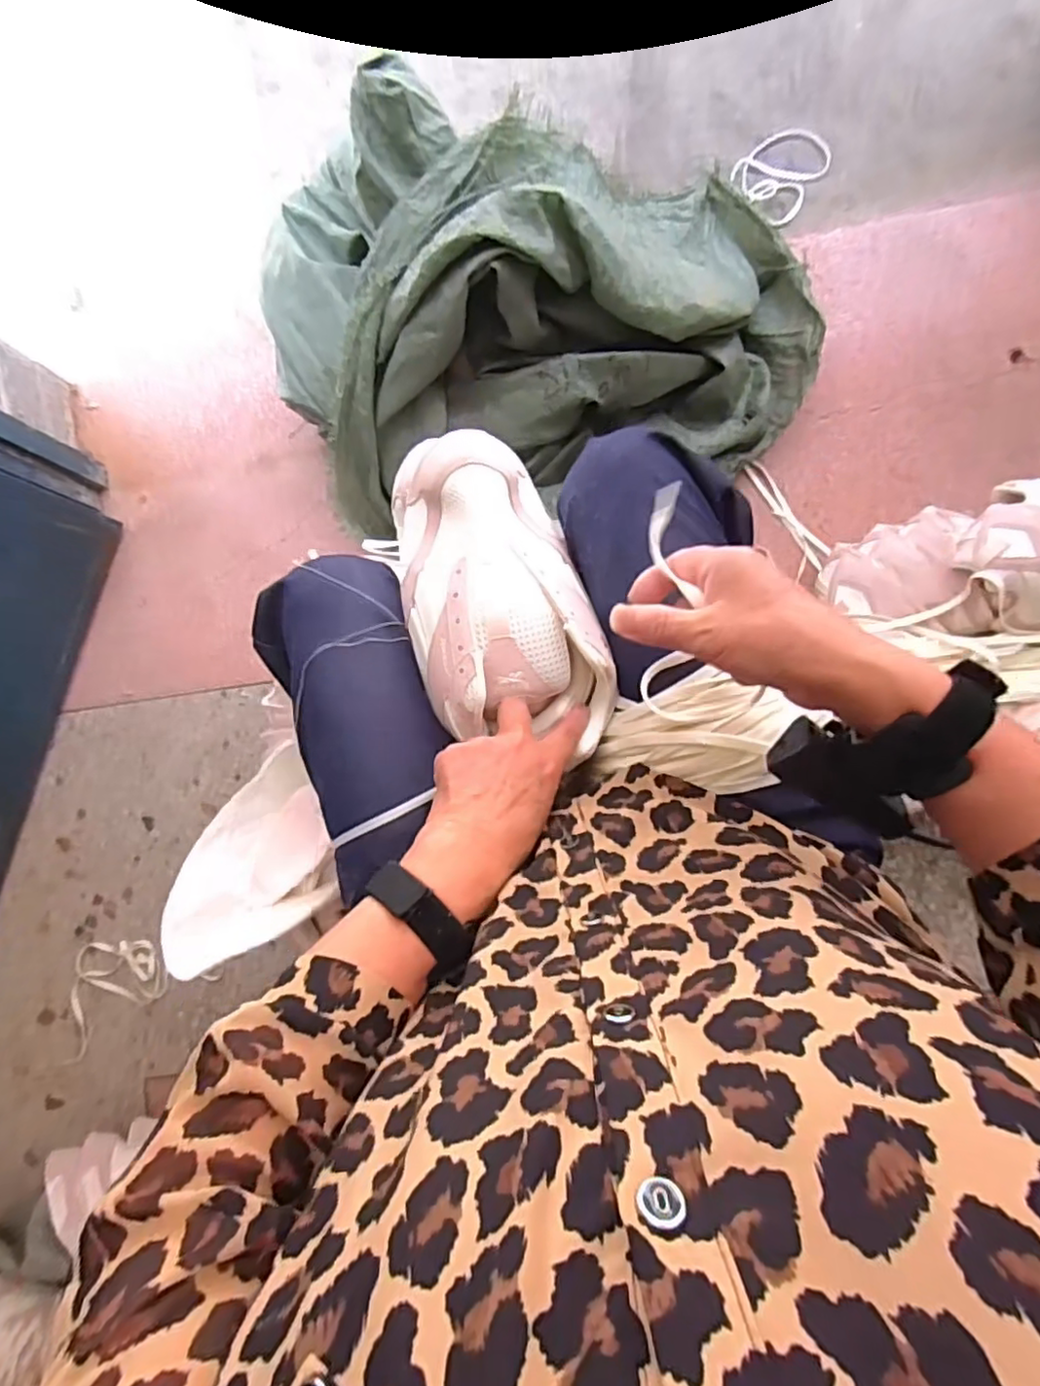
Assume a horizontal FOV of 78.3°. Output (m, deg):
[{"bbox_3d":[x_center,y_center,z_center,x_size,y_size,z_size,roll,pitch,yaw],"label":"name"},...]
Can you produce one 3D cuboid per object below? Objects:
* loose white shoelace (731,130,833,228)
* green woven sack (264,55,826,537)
[{"bbox_3d":[0.377,-0.737,0.905,0.115,0.010,0.116,1,93,15],"label":"loose white shoelace"},{"bbox_3d":[0.027,-0.472,0.741,0.660,0.276,0.426,-11,89,5],"label":"green woven sack"}]

